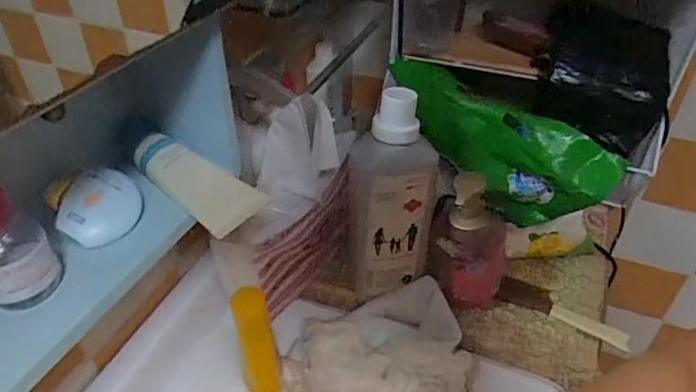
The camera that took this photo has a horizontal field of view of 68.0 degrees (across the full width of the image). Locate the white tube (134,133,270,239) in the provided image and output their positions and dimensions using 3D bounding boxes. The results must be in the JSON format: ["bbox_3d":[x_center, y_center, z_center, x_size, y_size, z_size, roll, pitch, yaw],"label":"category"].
[{"bbox_3d":[-0.134,-0.017,0.454,0.124,0.034,0.057,27,45,29],"label":"white tube"}]

